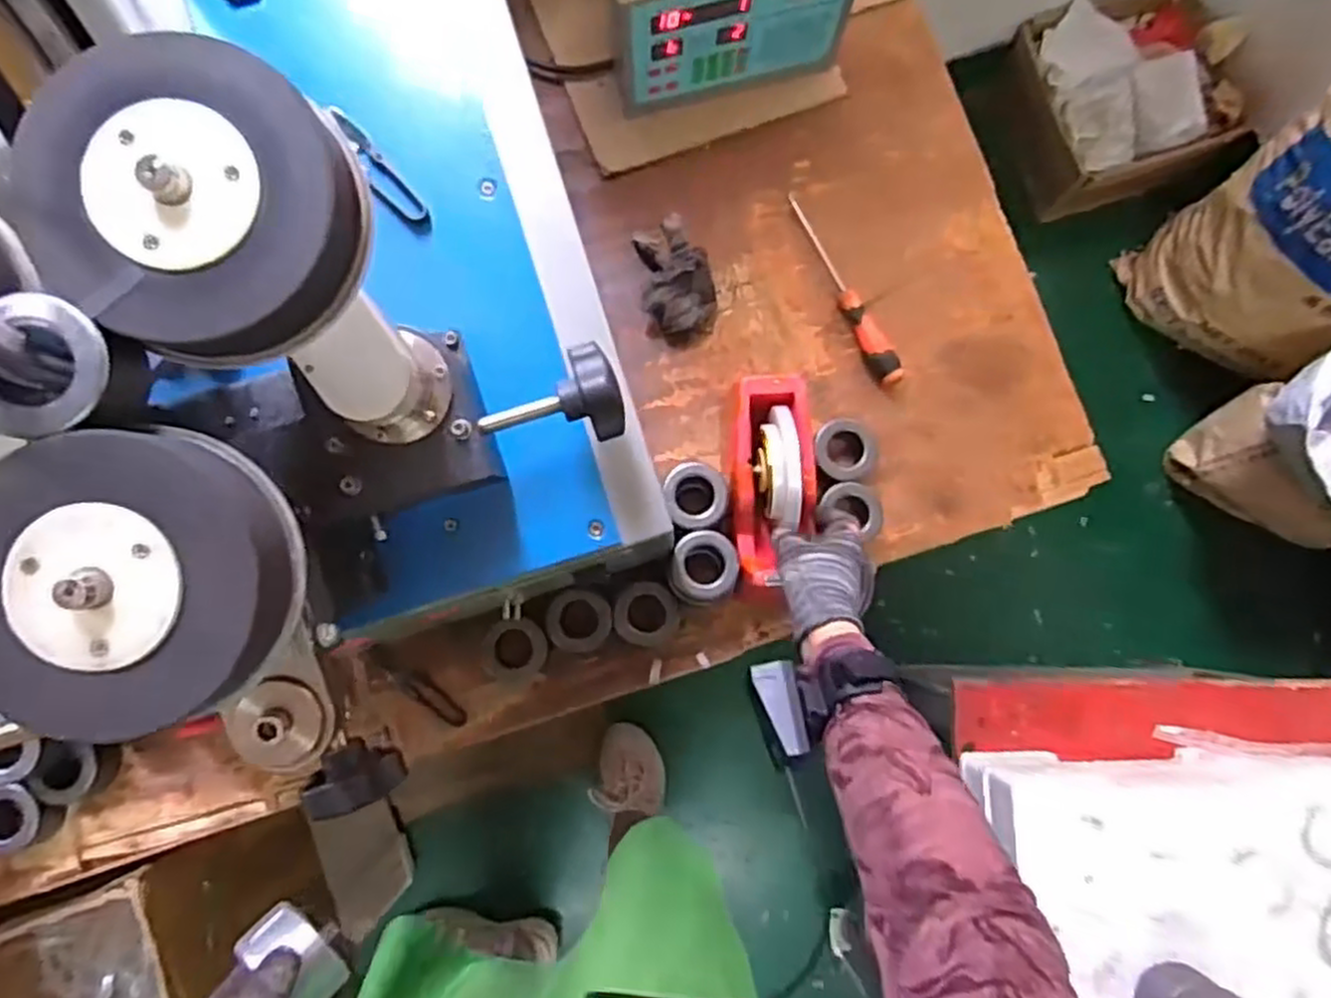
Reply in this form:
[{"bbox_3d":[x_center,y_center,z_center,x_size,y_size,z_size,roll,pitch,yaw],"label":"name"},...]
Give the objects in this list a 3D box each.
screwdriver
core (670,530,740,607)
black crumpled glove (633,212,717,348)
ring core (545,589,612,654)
[{"bbox_3d":[0.177,-0.215,0.769,0.029,0.026,0.224,-26,84,-4],"label":"screwdriver"},{"bbox_3d":[0.035,0.063,0.692,0.058,0.036,0.065,12,83,1],"label":"core"},{"bbox_3d":[0.013,-0.219,0.752,0.076,0.065,0.119,-7,83,-2],"label":"black crumpled glove"},{"bbox_3d":[-0.080,0.115,0.706,0.059,0.018,0.057,0,83,-1],"label":"ring core"}]

